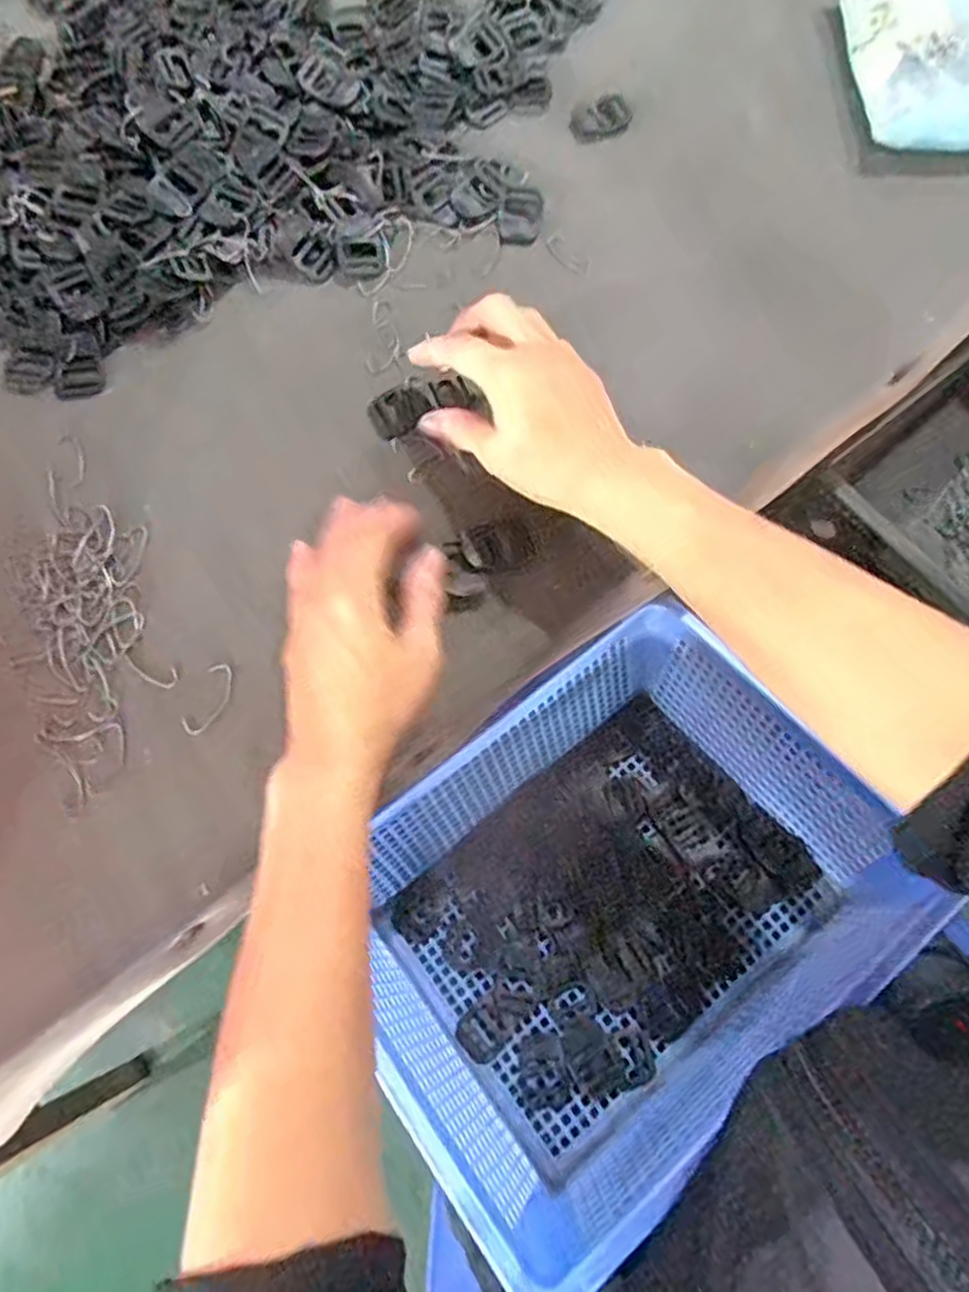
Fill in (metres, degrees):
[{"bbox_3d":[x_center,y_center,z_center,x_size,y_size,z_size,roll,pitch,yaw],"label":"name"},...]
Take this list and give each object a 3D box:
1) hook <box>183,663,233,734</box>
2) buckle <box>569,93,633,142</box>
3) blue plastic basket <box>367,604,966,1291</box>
[{"bbox_3d":[-0.141,0.027,0.371,0.017,0.004,0.039,22,74,8],"label":"hook"},{"bbox_3d":[0.079,-0.360,0.490,0.041,0.004,0.032,-16,73,-4],"label":"buckle"},{"bbox_3d":[0.062,0.141,0.420,0.284,0.120,0.219,-38,76,-10],"label":"blue plastic basket"}]

